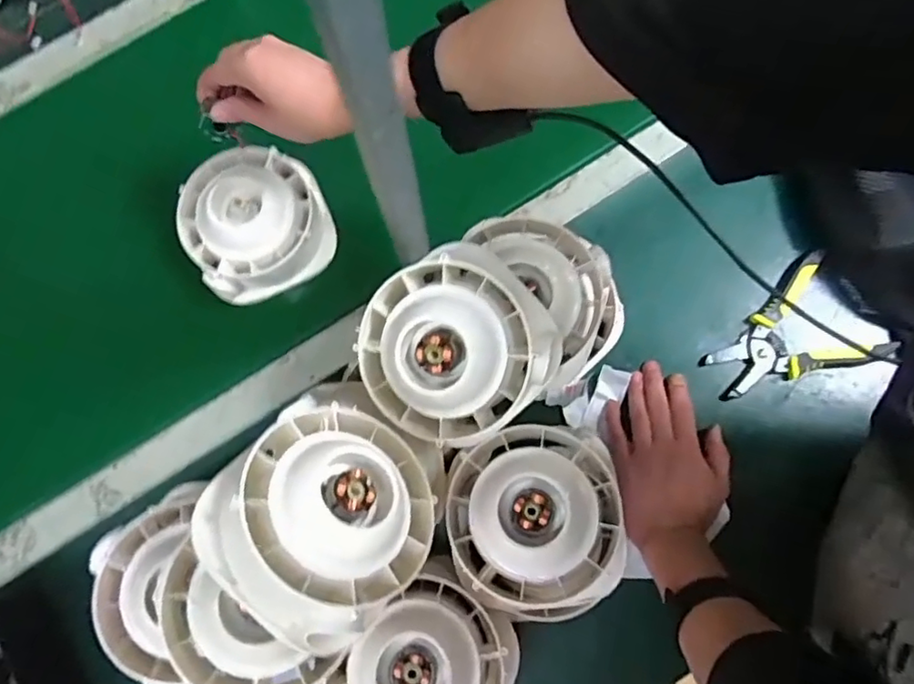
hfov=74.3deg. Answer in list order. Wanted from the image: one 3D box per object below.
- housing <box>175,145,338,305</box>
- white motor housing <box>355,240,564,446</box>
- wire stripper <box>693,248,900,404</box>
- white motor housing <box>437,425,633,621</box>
[{"bbox_3d":[-0.200,-0.125,0.593,0.136,0.068,0.138,0,80,2],"label":"housing"},{"bbox_3d":[-0.001,0.005,0.451,0.139,0.067,0.139,0,93,8],"label":"white motor housing"},{"bbox_3d":[0.309,-0.016,0.573,0.159,0.028,0.111,-18,78,-3],"label":"wire stripper"},{"bbox_3d":[0.057,0.136,0.463,0.129,0.059,0.134,0,80,2],"label":"white motor housing"}]

